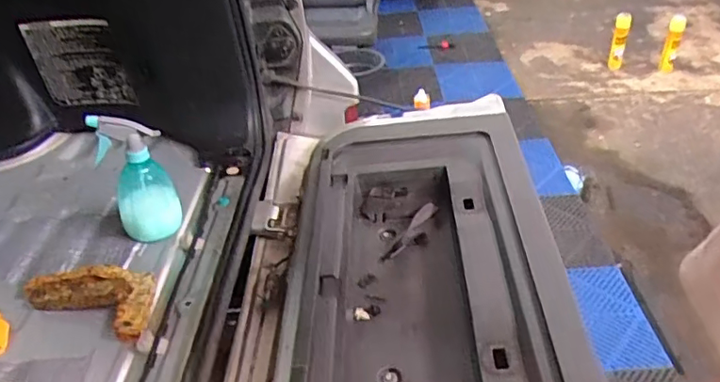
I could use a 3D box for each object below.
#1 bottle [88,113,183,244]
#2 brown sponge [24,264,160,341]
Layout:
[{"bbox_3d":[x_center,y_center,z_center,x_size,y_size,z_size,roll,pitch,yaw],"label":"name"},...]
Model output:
[{"bbox_3d":[-0.316,-0.017,0.823,0.092,0.194,0.074,-17,40,-16],"label":"bottle"},{"bbox_3d":[-0.349,0.129,0.758,0.204,0.037,0.094,13,41,21],"label":"brown sponge"}]

